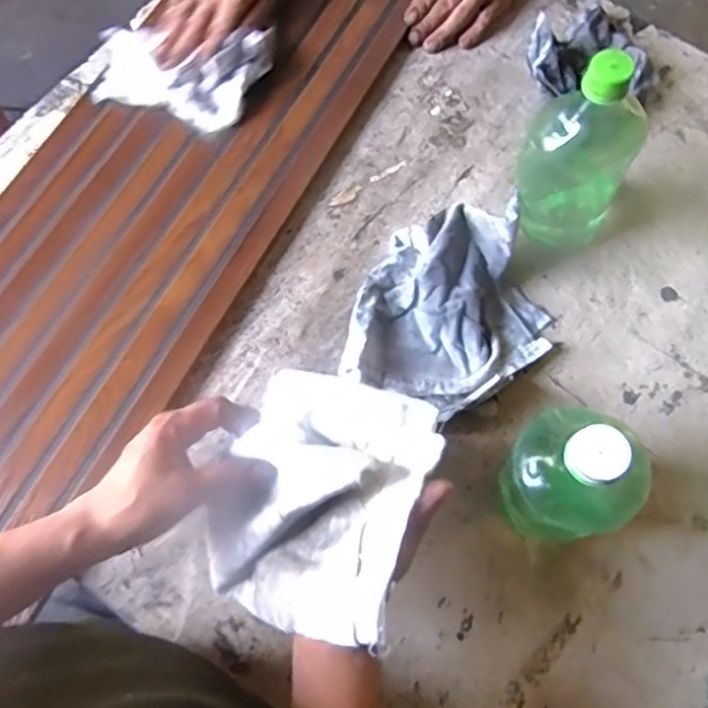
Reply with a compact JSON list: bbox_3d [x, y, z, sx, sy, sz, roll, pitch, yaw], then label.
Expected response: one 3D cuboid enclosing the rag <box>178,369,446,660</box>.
[{"bbox_3d":[-0.028,0.089,0.398,0.130,0.076,0.156,19,71,5],"label":"rag"}]

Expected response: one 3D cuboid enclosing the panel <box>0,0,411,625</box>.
[{"bbox_3d":[-0.193,-0.131,0.579,0.253,0.020,0.735,28,72,8],"label":"panel"}]

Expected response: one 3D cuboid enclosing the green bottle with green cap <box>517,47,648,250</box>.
[{"bbox_3d":[0.189,-0.165,0.512,0.090,0.190,0.076,31,73,9],"label":"green bottle with green cap"}]

